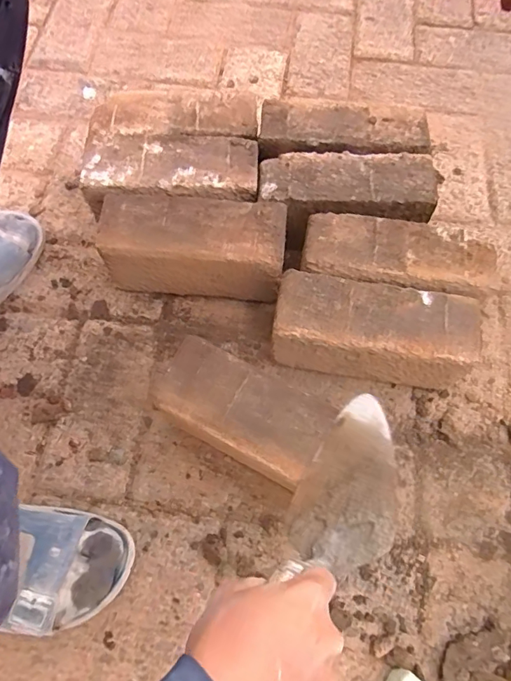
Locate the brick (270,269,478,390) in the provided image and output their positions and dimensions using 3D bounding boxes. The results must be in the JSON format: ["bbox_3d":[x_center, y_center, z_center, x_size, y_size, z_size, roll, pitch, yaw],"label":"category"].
[{"bbox_3d":[0.123,-0.005,0.523,0.202,0.111,0.074,10,68,3],"label":"brick"}]

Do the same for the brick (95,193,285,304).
[{"bbox_3d":[-0.072,-0.108,0.569,0.205,0.110,0.081,4,67,1],"label":"brick"}]

